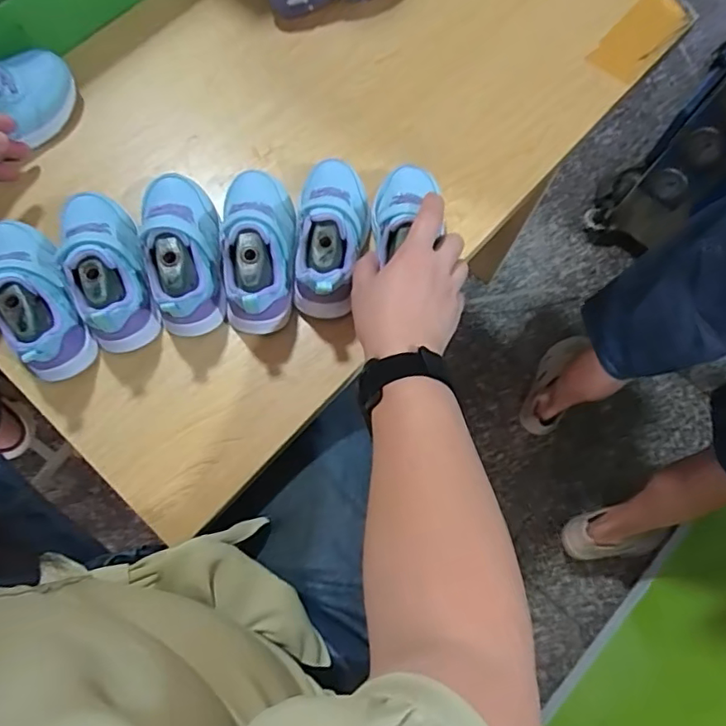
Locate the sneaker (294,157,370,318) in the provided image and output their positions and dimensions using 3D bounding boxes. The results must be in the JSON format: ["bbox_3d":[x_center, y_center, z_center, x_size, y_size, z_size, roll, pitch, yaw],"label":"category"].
[{"bbox_3d":[-0.028,-0.121,0.514,0.062,0.089,0.151,6,73,0],"label":"sneaker"}]

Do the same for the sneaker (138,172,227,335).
[{"bbox_3d":[-0.165,-0.108,0.494,0.068,0.067,0.154,-10,73,-5],"label":"sneaker"}]

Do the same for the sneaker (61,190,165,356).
[{"bbox_3d":[-0.232,-0.092,0.491,0.064,0.077,0.151,-17,74,-7],"label":"sneaker"}]

